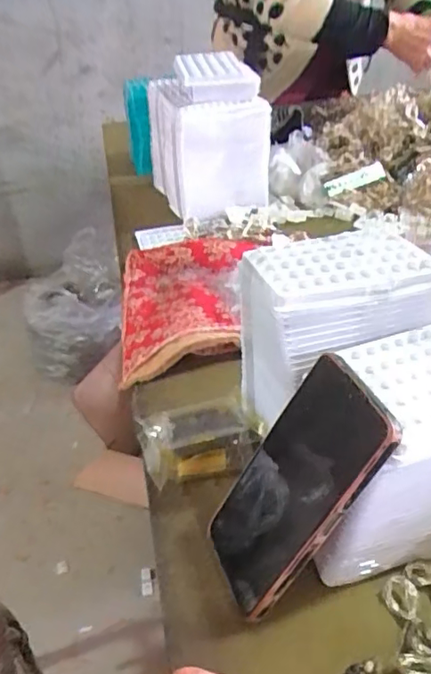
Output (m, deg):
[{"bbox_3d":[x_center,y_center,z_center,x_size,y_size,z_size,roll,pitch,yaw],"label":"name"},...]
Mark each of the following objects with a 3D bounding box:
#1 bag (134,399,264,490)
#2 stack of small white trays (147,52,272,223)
[{"bbox_3d":[-0.012,0.087,0.459,0.094,0.050,0.056,-15,39,-13],"label":"bag"},{"bbox_3d":[-0.020,-0.290,0.816,0.128,0.181,0.216,-14,38,-12],"label":"stack of small white trays"}]

